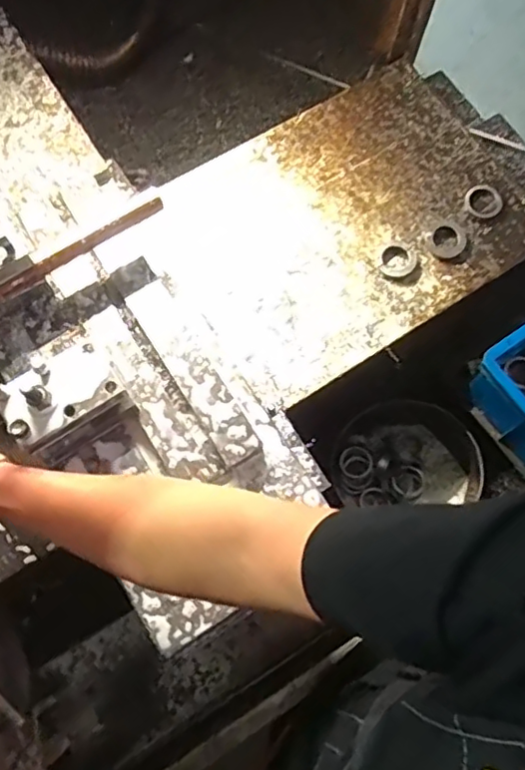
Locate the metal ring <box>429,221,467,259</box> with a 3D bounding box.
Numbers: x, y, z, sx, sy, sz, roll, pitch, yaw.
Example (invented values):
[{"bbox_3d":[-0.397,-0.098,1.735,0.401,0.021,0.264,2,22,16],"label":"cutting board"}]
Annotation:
[{"bbox_3d":[0.221,-0.174,0.728,0.044,0.013,0.047,1,75,-2],"label":"metal ring"}]

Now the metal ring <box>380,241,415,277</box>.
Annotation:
[{"bbox_3d":[0.160,-0.151,0.727,0.043,0.012,0.046,1,75,-2],"label":"metal ring"}]

